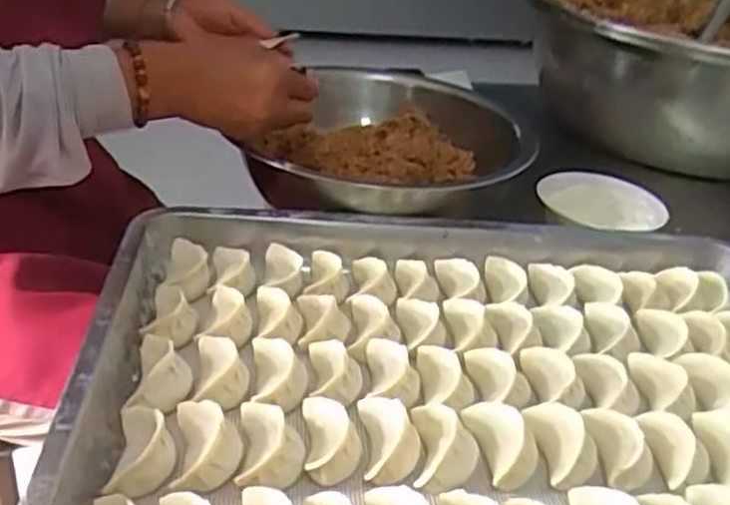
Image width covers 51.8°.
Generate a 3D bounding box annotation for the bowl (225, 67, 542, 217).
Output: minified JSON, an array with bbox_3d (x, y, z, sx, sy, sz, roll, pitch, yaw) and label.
[{"bbox_3d":[0.020,-0.093,0.681,0.214,0.067,0.231,5,31,-3],"label":"bowl"}]

